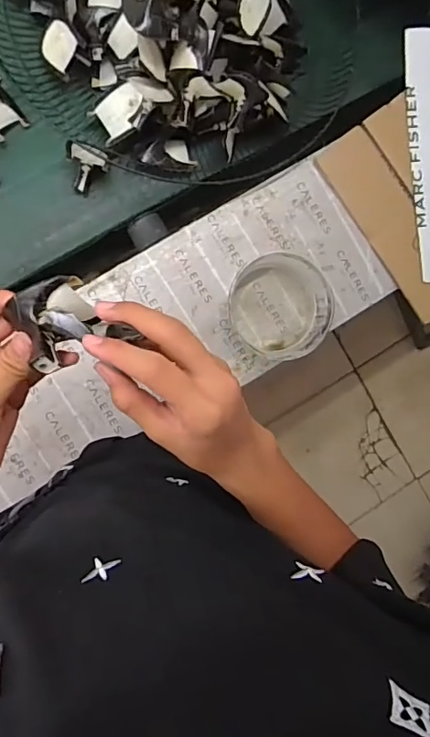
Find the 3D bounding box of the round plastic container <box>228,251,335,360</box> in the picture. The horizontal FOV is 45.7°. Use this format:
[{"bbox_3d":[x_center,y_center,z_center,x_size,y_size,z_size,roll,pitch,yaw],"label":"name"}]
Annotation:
[{"bbox_3d":[0.074,-0.070,0.585,0.106,0.063,0.113,0,92,-9],"label":"round plastic container"}]

